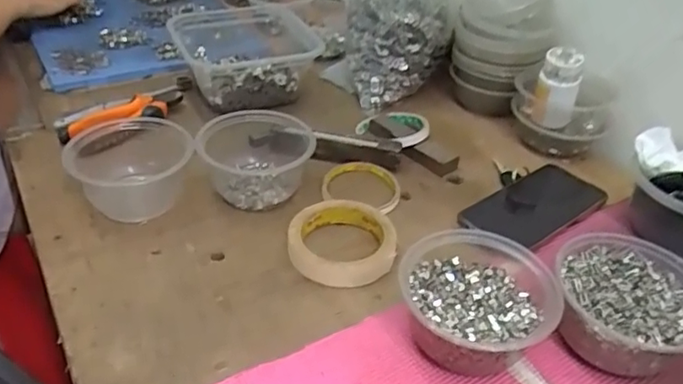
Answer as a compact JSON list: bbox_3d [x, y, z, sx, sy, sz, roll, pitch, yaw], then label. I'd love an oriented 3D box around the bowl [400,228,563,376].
[{"bbox_3d":[0.102,0.087,0.452,0.109,0.060,0.110,2,37,-1],"label":"bowl"}]

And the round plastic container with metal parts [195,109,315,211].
[{"bbox_3d":[-0.087,-0.037,0.615,0.114,0.057,0.110,-4,38,-8],"label":"round plastic container with metal parts"}]

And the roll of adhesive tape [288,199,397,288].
[{"bbox_3d":[0.000,0.045,0.546,0.096,0.020,0.093,2,37,-1],"label":"roll of adhesive tape"}]

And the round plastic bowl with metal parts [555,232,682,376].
[{"bbox_3d":[0.221,0.091,0.459,0.108,0.059,0.111,2,37,-1],"label":"round plastic bowl with metal parts"}]

